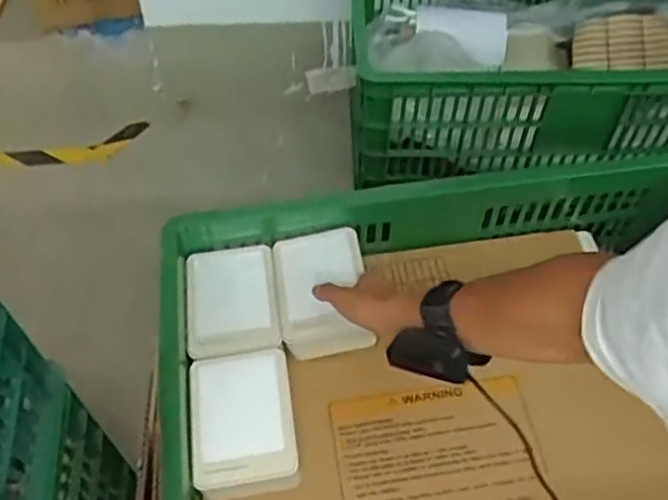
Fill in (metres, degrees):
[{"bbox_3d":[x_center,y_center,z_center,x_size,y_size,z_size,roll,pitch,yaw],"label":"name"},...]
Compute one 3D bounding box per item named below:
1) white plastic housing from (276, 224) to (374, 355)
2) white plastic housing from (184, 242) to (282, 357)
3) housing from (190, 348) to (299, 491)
[{"bbox_3d":[-0.014,0.044,0.760,0.096,0.042,0.143,-6,56,-4],"label":"white plastic housing"},{"bbox_3d":[-0.120,0.059,0.796,0.105,0.033,0.128,-6,56,-4],"label":"white plastic housing"},{"bbox_3d":[-0.095,0.178,0.707,0.106,0.062,0.136,-7,56,-5],"label":"housing"}]

